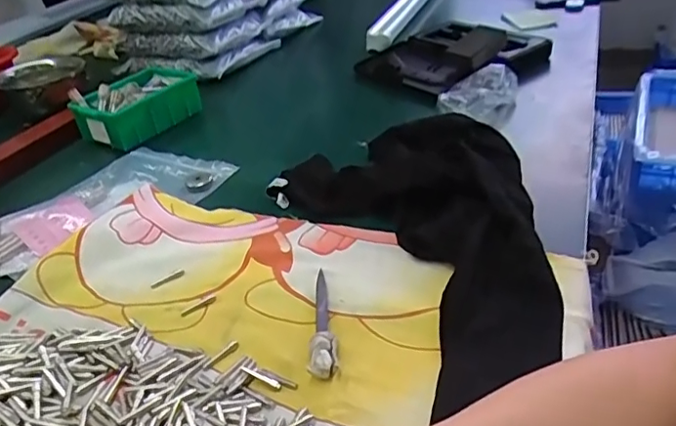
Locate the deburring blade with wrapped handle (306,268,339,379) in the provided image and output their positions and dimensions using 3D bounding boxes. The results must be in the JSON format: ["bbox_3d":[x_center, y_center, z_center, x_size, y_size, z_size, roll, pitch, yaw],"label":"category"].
[{"bbox_3d":[-0.014,0.075,0.402,0.019,0.014,0.104,-8,33,-2],"label":"deburring blade with wrapped handle"}]

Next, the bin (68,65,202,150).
[{"bbox_3d":[-0.255,-0.143,0.740,0.092,0.051,0.157,19,41,35],"label":"bin"}]

